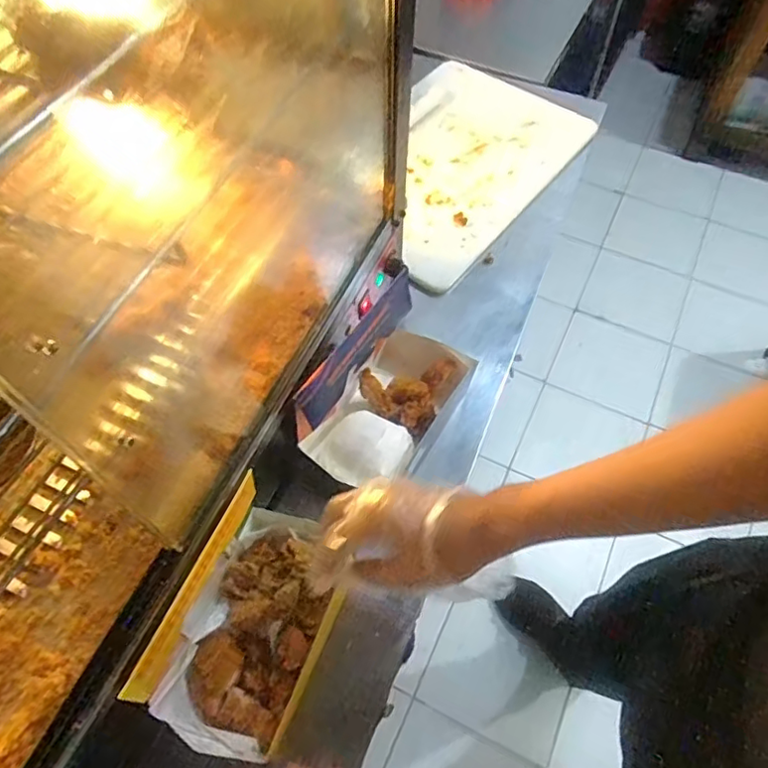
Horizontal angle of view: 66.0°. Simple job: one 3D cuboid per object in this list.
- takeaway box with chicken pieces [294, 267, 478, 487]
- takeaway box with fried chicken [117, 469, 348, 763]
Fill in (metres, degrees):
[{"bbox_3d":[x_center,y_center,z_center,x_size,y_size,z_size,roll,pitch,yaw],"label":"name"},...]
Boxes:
[{"bbox_3d":[0.005,0.004,0.614,0.111,0.133,0.193,31,63,17],"label":"takeaway box with chicken pieces"},{"bbox_3d":[-0.118,0.211,0.525,0.135,0.048,0.193,22,60,12],"label":"takeaway box with fried chicken"}]

